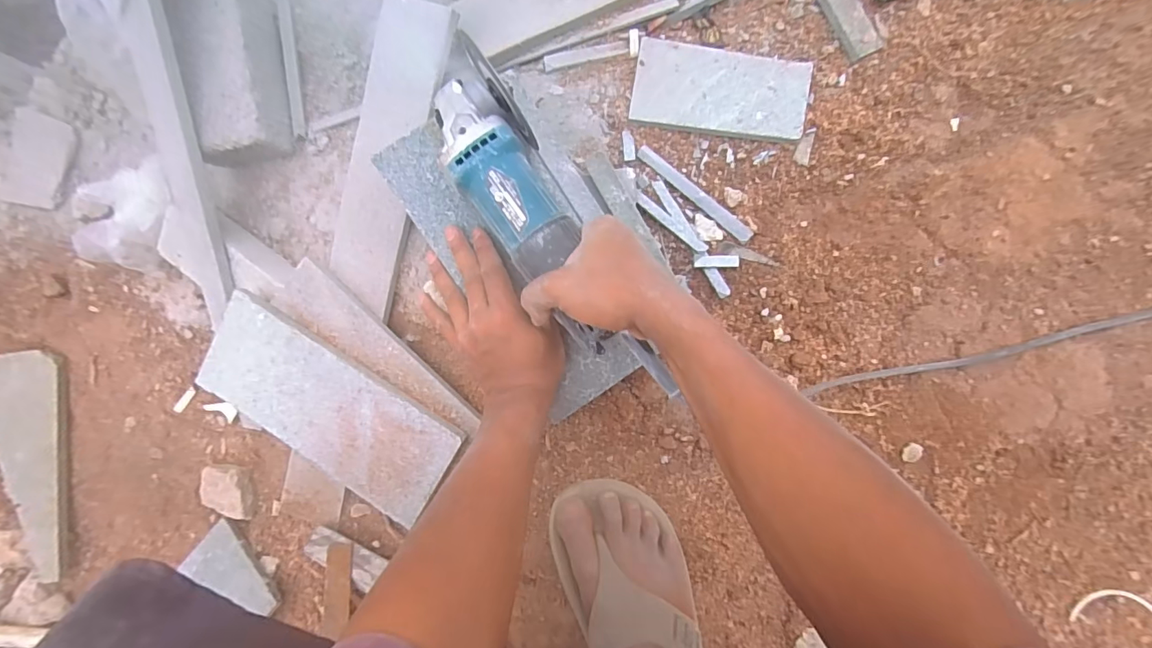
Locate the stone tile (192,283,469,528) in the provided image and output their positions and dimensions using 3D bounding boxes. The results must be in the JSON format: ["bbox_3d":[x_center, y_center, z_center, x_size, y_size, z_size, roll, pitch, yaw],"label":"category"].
[{"bbox_3d":[-0.276,0.096,0.533,0.292,0.007,0.128,32,101,3],"label":"stone tile"}]

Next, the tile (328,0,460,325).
[{"bbox_3d":[-0.201,-0.174,0.515,0.077,0.011,0.317,17,100,2],"label":"tile"}]

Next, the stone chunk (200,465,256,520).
[{"bbox_3d":[-0.433,0.209,0.601,0.059,0.020,0.063,-2,90,2],"label":"stone chunk"}]

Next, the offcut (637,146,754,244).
[{"bbox_3d":[0.124,-0.137,0.511,0.148,0.004,0.014,43,109,9],"label":"offcut"}]

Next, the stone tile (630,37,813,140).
[{"bbox_3d":[0.152,-0.247,0.510,0.176,0.013,0.086,9,88,8],"label":"stone tile"}]

